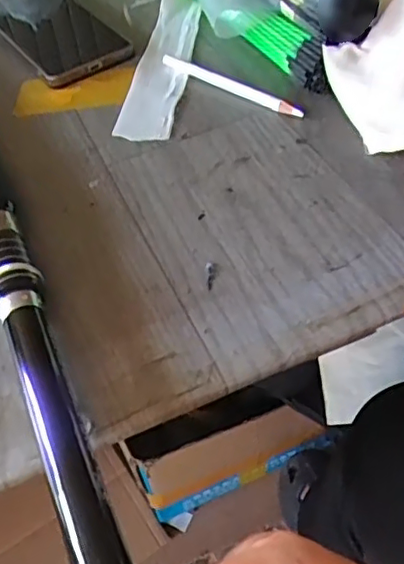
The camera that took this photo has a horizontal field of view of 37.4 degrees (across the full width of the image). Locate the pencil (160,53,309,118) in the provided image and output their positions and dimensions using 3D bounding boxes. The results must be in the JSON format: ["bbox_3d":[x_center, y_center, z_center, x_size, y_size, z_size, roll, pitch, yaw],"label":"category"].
[{"bbox_3d":[0.017,-0.140,0.421,0.127,0.010,0.007,33,60,30],"label":"pencil"}]

